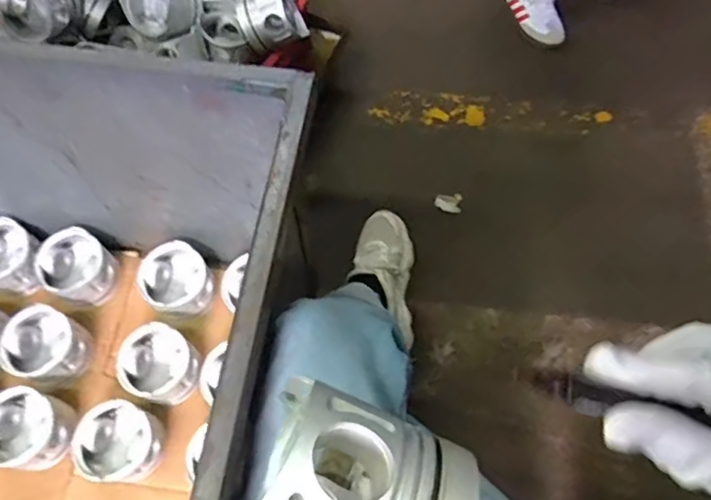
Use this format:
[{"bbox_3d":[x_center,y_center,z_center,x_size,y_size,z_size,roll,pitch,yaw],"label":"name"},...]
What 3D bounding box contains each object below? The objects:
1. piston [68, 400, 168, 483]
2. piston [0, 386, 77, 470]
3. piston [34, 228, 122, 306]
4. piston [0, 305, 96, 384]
[{"bbox_3d":[-0.331,0.271,0.812,0.102,0.071,0.100,0,65,0],"label":"piston"},{"bbox_3d":[-0.469,0.257,0.827,0.117,0.074,0.105,13,66,6],"label":"piston"},{"bbox_3d":[-0.444,0.029,0.925,0.106,0.091,0.100,0,65,0],"label":"piston"},{"bbox_3d":[-0.467,0.147,0.871,0.112,0.080,0.103,17,67,8],"label":"piston"}]

